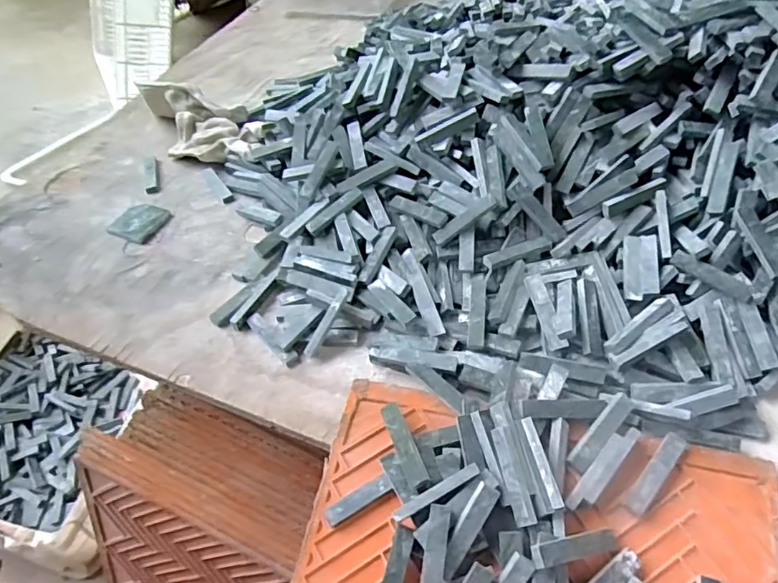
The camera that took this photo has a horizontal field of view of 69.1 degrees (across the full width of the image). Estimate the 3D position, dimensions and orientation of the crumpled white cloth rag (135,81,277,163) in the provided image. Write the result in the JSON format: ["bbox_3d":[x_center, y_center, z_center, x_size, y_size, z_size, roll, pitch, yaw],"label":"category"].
[{"bbox_3d":[-0.222,-0.197,0.660,0.180,0.052,0.087,9,52,12],"label":"crumpled white cloth rag"}]

